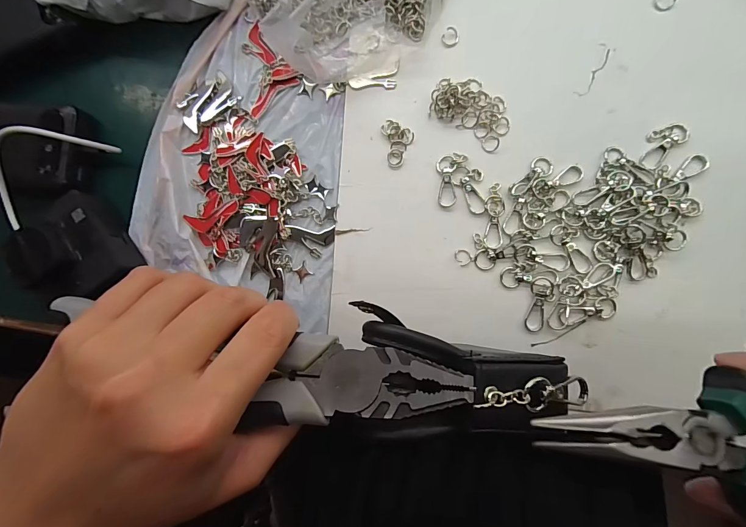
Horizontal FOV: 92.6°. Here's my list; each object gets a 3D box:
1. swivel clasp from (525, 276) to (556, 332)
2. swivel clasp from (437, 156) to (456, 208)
[{"bbox_3d":[0.121,0.030,0.256,0.017,0.004,0.040,9,88,7],"label":"swivel clasp"},{"bbox_3d":[0.056,-0.063,0.270,0.014,0.004,0.040,1,87,7],"label":"swivel clasp"}]

